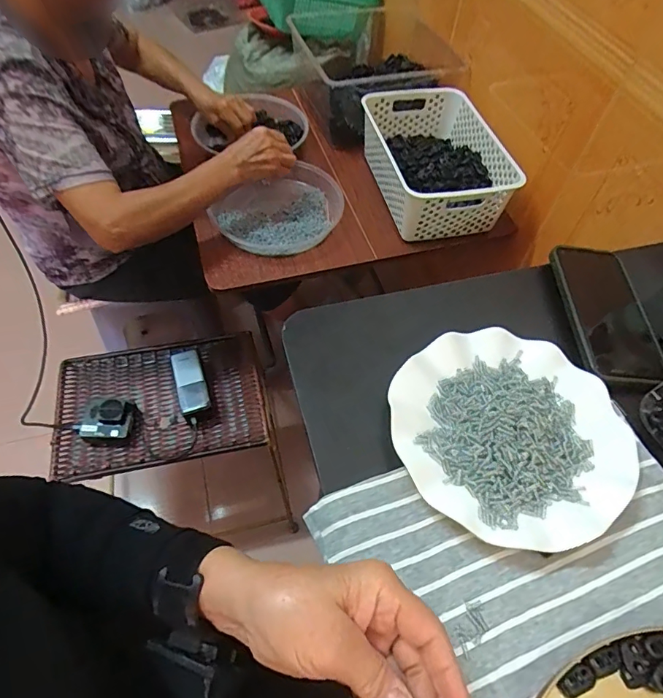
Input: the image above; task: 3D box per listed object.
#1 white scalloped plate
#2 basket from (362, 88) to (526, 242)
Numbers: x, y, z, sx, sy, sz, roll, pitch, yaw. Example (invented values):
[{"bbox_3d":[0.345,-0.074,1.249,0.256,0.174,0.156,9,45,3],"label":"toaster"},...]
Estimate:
[{"bbox_3d":[0.141,0.064,0.368,0.177,0.024,0.177,1,56,-2],"label":"white scalloped plate"},{"bbox_3d":[0.183,-0.353,0.847,0.208,0.098,0.327,-11,57,-10],"label":"basket"}]

